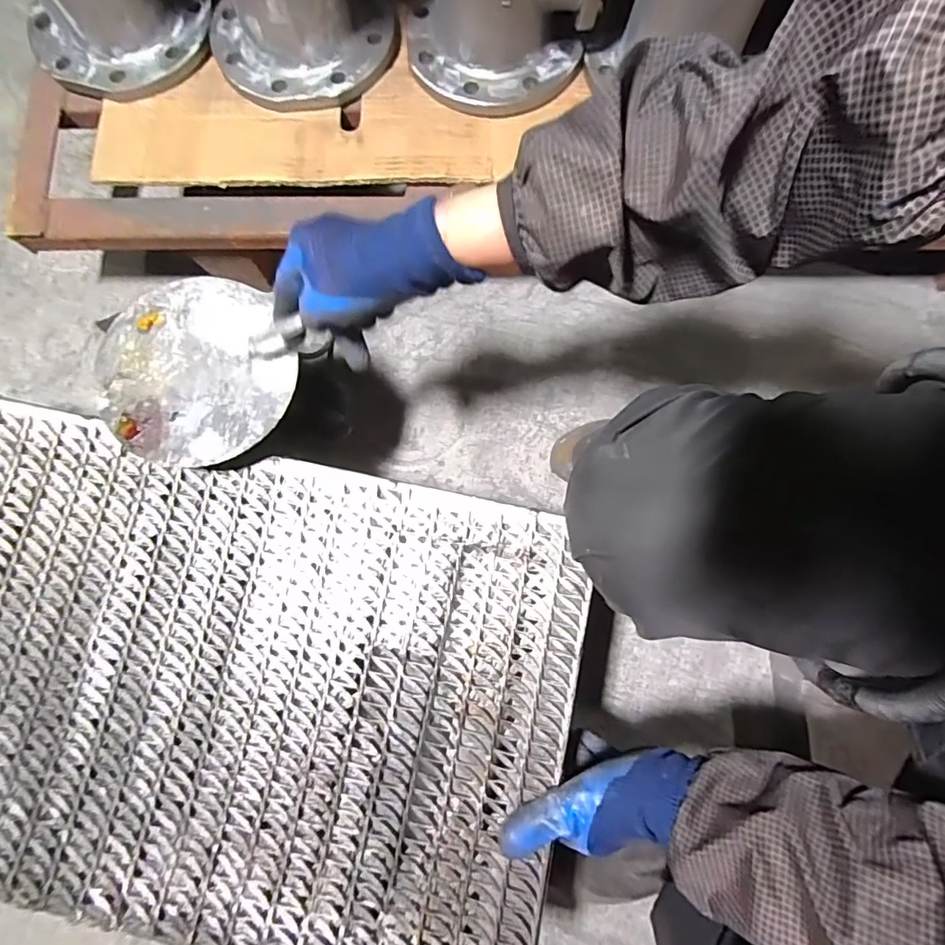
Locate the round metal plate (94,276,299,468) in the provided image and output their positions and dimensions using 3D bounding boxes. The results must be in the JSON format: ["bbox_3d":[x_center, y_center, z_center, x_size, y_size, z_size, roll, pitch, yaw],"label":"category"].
[{"bbox_3d":[-0.236,-0.088,0.419,0.155,0.009,0.163,0,77,0],"label":"round metal plate"}]

